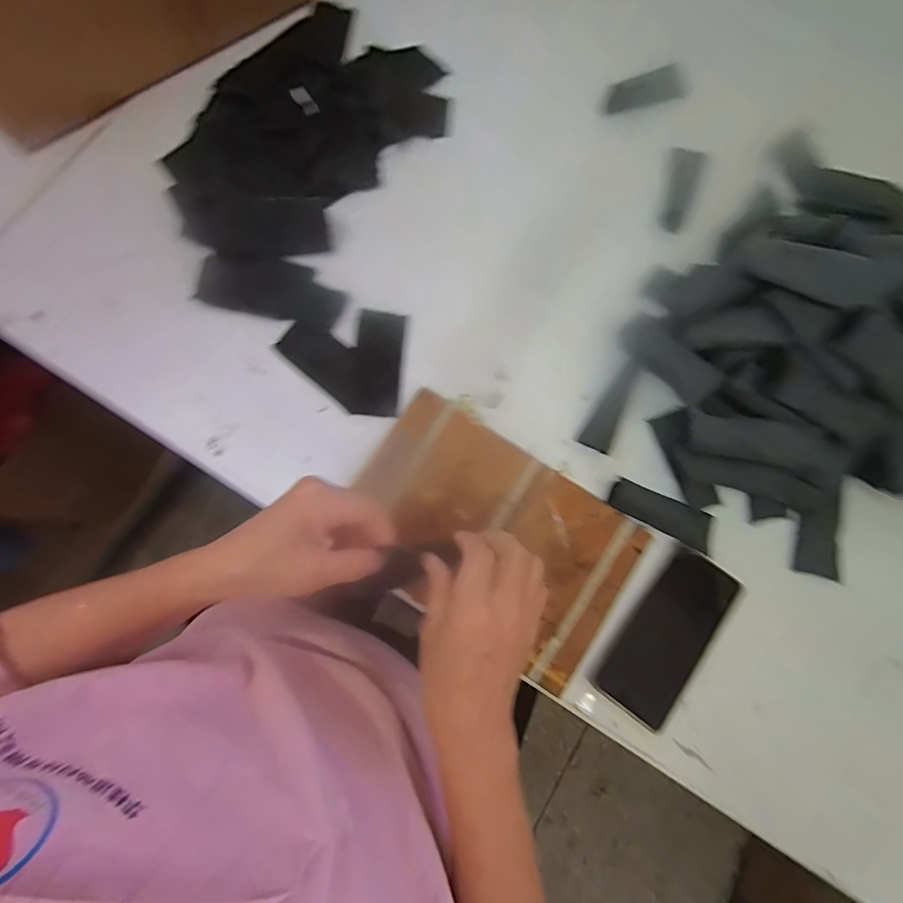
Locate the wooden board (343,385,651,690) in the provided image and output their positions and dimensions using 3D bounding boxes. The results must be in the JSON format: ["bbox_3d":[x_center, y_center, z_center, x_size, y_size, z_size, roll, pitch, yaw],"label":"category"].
[{"bbox_3d":[0.037,0.078,0.425,0.269,0.014,0.173,34,82,6],"label":"wooden board"}]

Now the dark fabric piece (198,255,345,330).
[{"bbox_3d":[-0.193,-0.177,0.475,0.153,0.013,0.064,13,80,2],"label":"dark fabric piece"}]

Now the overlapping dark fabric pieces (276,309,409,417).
[{"bbox_3d":[-0.116,-0.098,0.468,0.130,0.009,0.112,5,80,1],"label":"overlapping dark fabric pieces"}]

